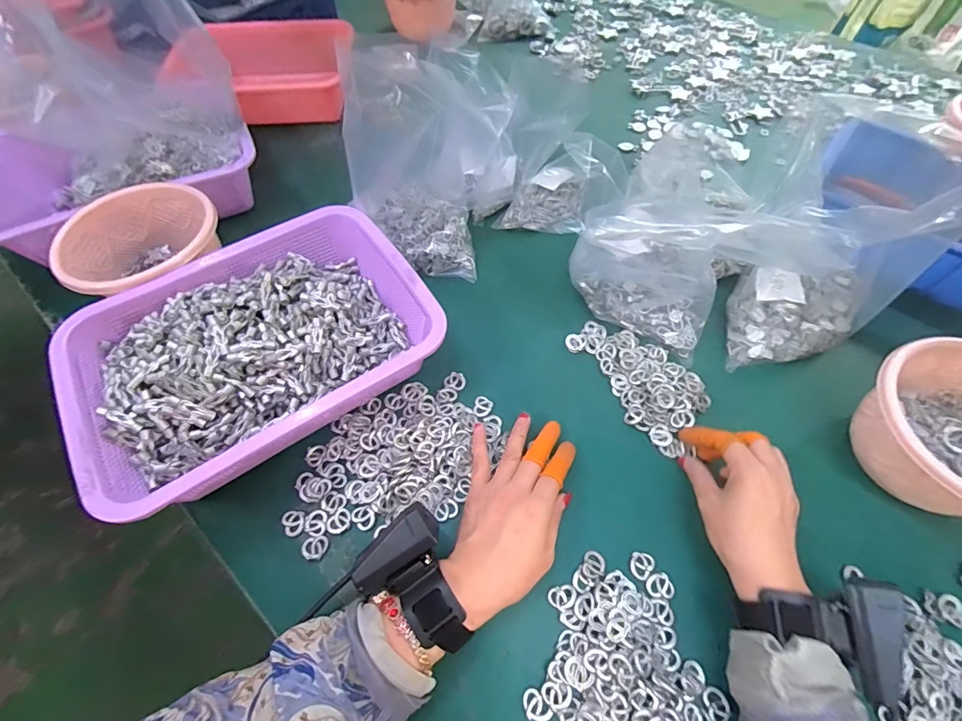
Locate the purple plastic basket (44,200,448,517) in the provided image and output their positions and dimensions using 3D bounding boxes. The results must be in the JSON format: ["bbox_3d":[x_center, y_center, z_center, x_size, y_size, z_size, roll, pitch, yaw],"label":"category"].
[{"bbox_3d":[-0.201,-0.014,0.408,0.301,0.071,0.215,-31,64,-16],"label":"purple plastic basket"}]

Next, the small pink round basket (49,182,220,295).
[{"bbox_3d":[-0.339,-0.112,0.455,0.130,0.069,0.138,0,60,0],"label":"small pink round basket"}]

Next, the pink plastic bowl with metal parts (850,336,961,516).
[{"bbox_3d":[0.395,0.065,0.369,0.128,0.088,0.142,-19,61,-10],"label":"pink plastic bowl with metal parts"}]

